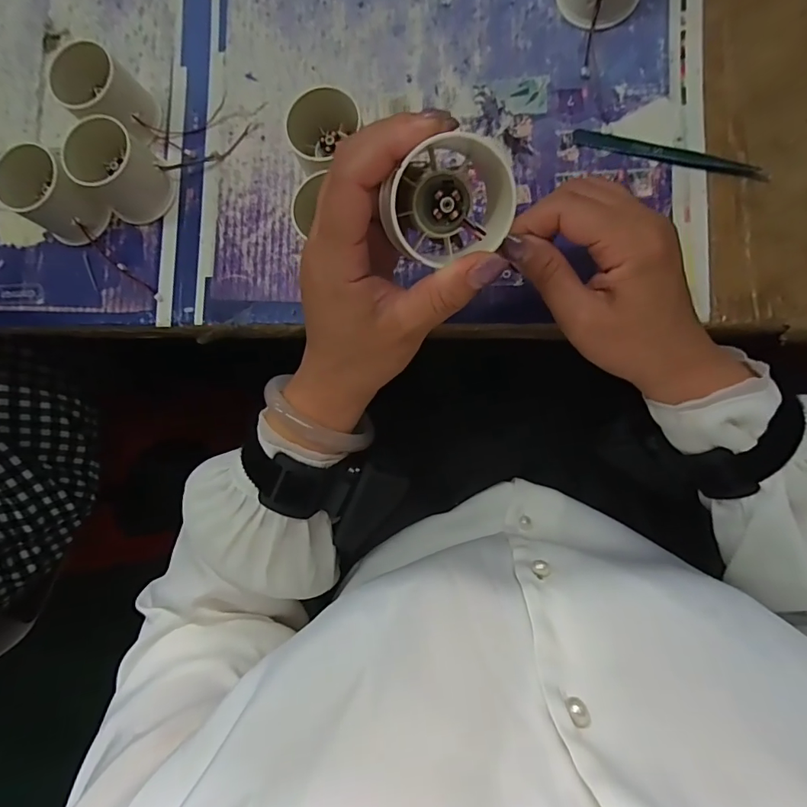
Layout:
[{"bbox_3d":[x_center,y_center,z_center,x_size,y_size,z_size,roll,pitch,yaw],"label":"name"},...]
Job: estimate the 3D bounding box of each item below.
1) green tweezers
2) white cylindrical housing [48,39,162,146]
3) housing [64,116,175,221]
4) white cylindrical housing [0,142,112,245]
[{"bbox_3d":[0.180,-0.169,0.312,0.126,0.004,0.013,17,89,8],"label":"green tweezers"},{"bbox_3d":[-0.216,-0.224,0.339,0.049,0.051,0.051,0,86,8],"label":"white cylindrical housing"},{"bbox_3d":[-0.206,-0.169,0.334,0.055,0.051,0.056,37,92,8],"label":"housing"},{"bbox_3d":[-0.256,-0.151,0.340,0.051,0.054,0.051,0,86,8],"label":"white cylindrical housing"}]

